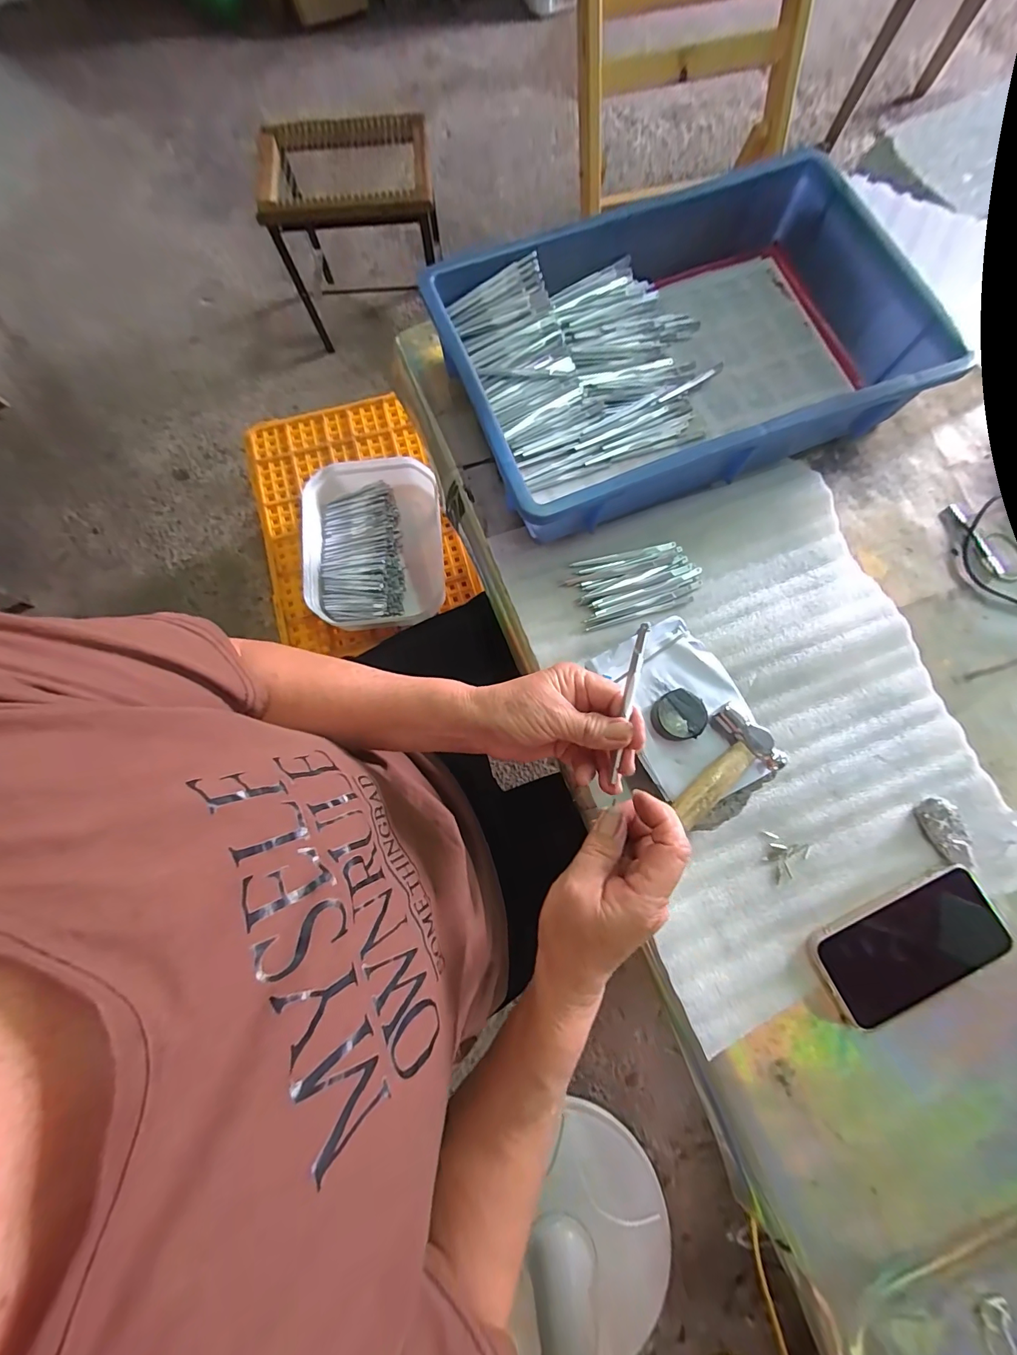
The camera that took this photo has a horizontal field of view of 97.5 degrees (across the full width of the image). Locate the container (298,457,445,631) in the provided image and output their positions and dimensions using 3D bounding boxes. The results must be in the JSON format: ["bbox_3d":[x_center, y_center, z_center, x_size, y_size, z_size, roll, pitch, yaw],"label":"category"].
[{"bbox_3d":[-0.227,-0.212,0.736,0.221,0.074,0.279,-4,78,0],"label":"container"}]

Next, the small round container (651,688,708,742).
[{"bbox_3d":[0.136,0.031,0.359,0.041,0.020,0.038,0,78,1],"label":"small round container"}]

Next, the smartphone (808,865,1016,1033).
[{"bbox_3d":[0.324,0.215,0.357,0.145,0.012,0.076,-25,79,-5],"label":"smartphone"}]

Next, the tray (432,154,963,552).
[{"bbox_3d":[0.166,-0.323,0.440,0.433,0.079,0.283,-22,79,-4],"label":"tray"}]

